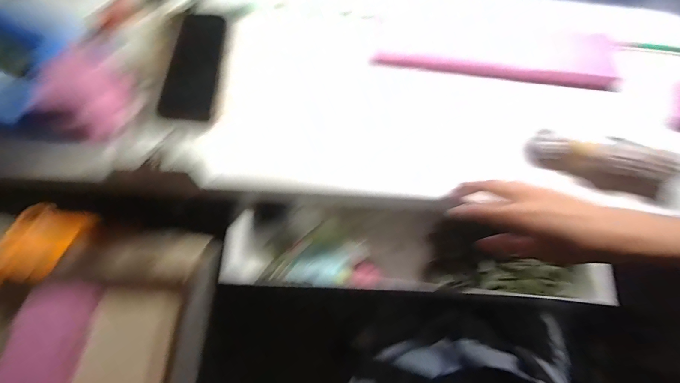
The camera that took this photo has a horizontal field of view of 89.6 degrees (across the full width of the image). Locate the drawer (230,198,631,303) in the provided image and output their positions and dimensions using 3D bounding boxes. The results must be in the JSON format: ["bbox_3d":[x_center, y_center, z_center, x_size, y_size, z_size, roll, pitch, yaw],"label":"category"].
[{"bbox_3d":[0.090,0.069,0.443,0.437,0.073,0.119,3,69,-1],"label":"drawer"}]

